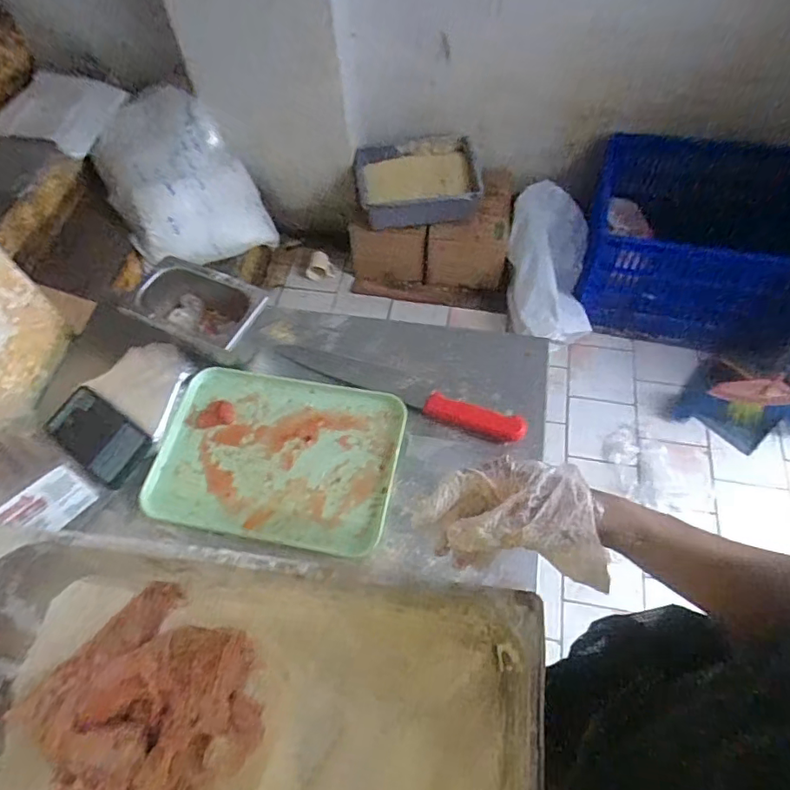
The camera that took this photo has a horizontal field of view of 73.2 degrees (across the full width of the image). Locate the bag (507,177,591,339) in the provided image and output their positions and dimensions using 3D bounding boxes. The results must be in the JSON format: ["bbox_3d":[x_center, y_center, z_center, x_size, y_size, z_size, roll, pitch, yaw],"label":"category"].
[{"bbox_3d":[0.483,-0.425,1.667,0.239,0.148,0.492,2,82,3],"label":"bag"}]

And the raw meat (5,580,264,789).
[{"bbox_3d":[-0.243,0.301,0.515,0.207,0.065,0.198,-1,60,2],"label":"raw meat"}]

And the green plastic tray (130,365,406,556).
[{"bbox_3d":[-0.149,0.077,0.688,0.299,0.029,0.216,9,61,7],"label":"green plastic tray"}]

